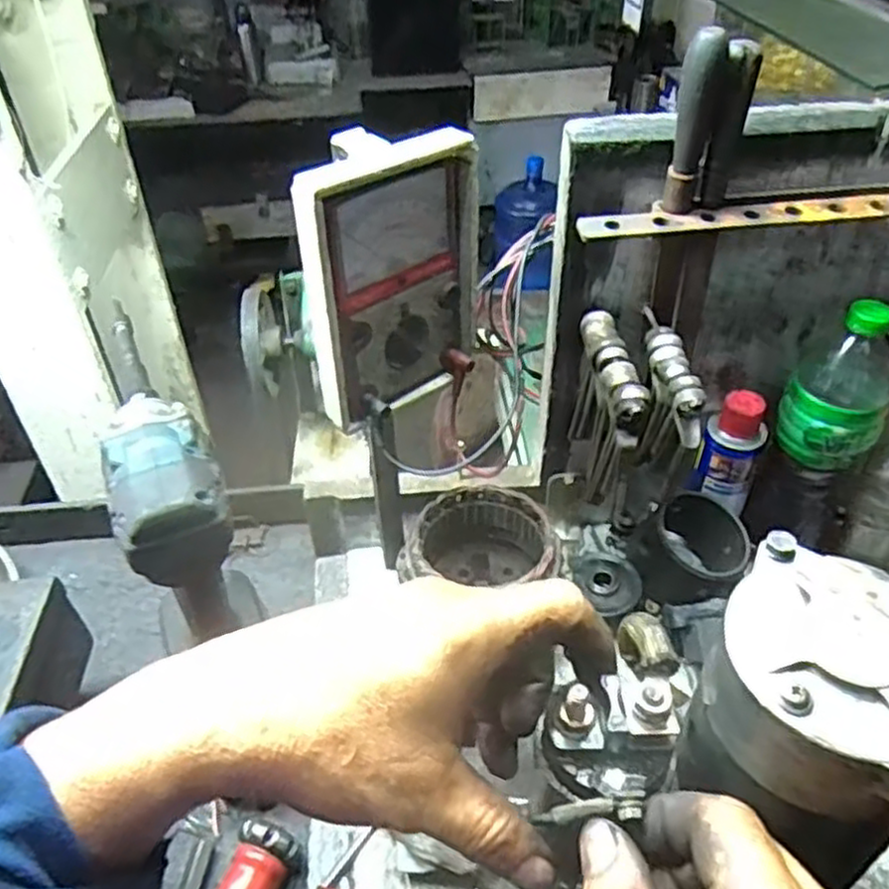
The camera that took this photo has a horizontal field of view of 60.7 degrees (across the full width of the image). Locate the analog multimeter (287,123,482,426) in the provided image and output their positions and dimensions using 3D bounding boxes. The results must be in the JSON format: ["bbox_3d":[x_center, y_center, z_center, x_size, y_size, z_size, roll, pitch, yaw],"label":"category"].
[{"bbox_3d":[-0.035,-0.110,0.507,0.134,0.169,0.042,-31,47,-29],"label":"analog multimeter"}]

